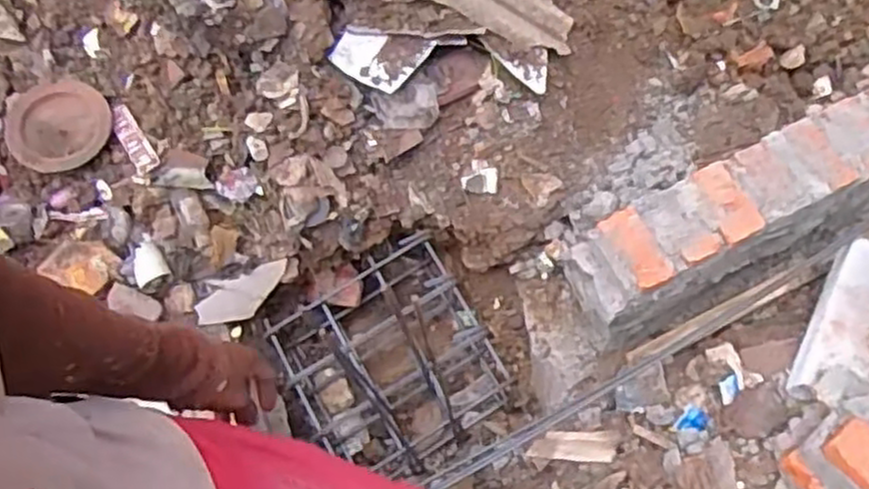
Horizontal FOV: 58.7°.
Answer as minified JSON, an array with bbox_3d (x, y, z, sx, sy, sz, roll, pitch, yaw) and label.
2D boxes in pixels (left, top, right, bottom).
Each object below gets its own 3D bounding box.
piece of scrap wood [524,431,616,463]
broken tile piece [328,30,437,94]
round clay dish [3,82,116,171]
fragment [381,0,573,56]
[{"bbox_3d":[0.271,0.394,1.512,0.177,0.011,0.076,-8,30,38],"label":"piece of scrap wood"},{"bbox_3d":[-0.109,-0.363,1.545,0.193,0.013,0.105,7,100,0],"label":"broken tile piece"},{"bbox_3d":[-0.752,-0.236,1.538,0.201,0.028,0.177,-21,79,-6],"label":"round clay dish"},{"bbox_3d":[0.097,-0.489,1.546,0.382,0.051,0.131,17,81,-11],"label":"fragment"}]

